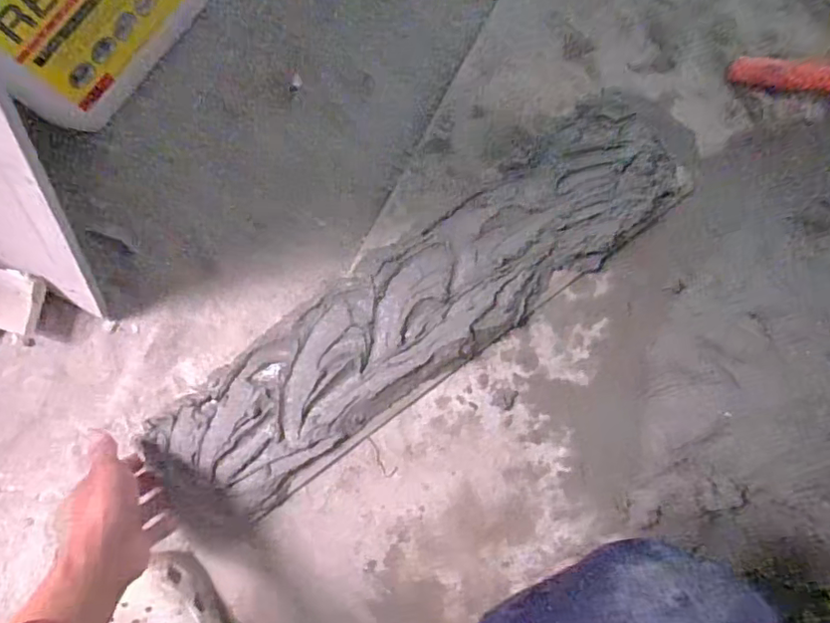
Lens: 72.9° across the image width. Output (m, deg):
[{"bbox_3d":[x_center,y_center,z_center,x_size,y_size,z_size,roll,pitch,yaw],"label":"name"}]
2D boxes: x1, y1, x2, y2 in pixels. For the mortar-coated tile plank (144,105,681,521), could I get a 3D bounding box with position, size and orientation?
[{"bbox_3d":[0.012,-0.004,0.542,0.548,0.026,0.137,-36,91,-3],"label":"mortar-coated tile plank"}]

